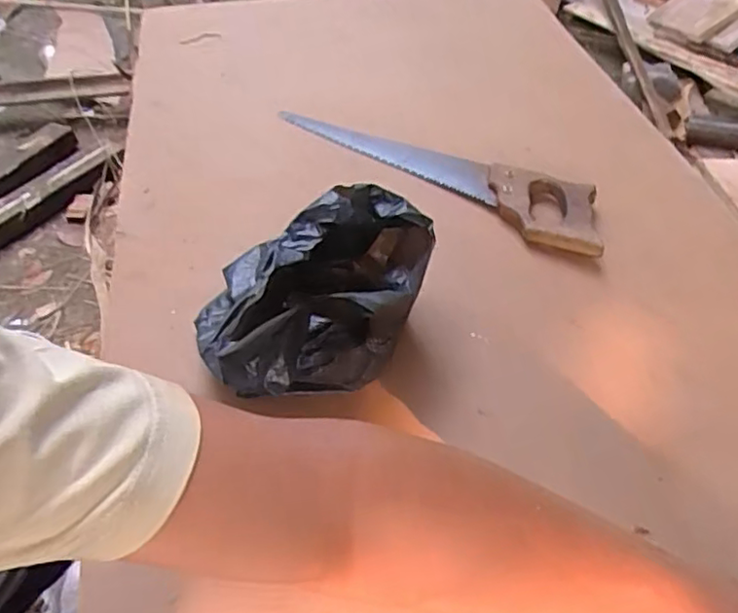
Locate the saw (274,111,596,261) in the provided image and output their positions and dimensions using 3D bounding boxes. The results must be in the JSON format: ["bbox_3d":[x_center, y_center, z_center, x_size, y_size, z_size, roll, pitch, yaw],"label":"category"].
[{"bbox_3d":[0.080,-0.168,0.733,0.419,0.027,0.094,30,55,23],"label":"saw"}]

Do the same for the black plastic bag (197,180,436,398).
[{"bbox_3d":[-0.035,-0.012,0.524,0.197,0.125,0.161,-21,52,-17],"label":"black plastic bag"}]

